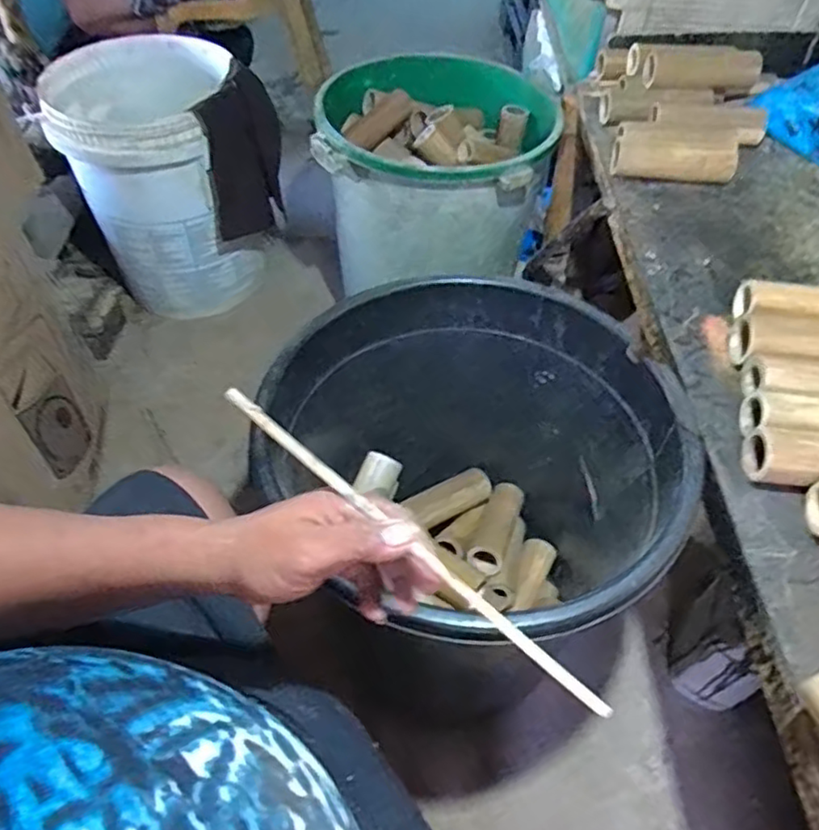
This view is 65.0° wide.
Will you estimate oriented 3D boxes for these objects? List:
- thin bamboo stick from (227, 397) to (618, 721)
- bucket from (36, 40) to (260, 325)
[{"bbox_3d":[0.001,0.077,0.377,0.285,0.010,0.008,40,57,5],"label":"thin bamboo stick"},{"bbox_3d":[-0.524,-0.502,1.442,0.357,0.528,0.384,2,51,-3],"label":"bucket"}]

